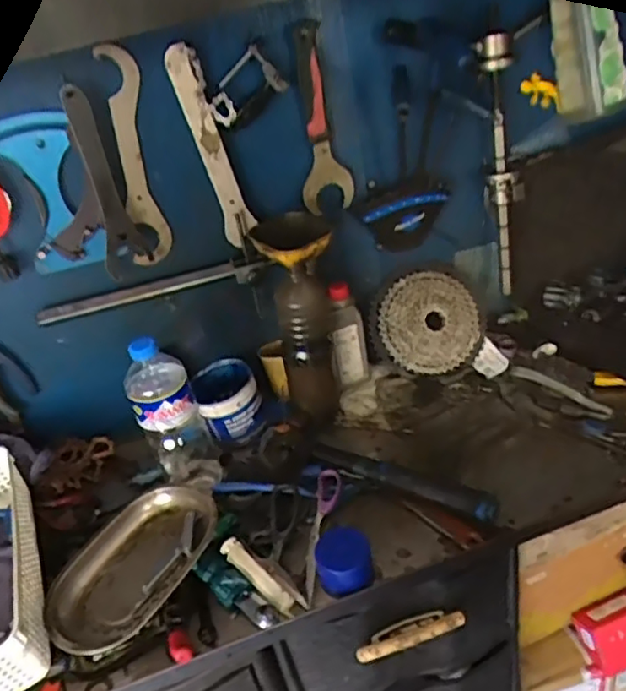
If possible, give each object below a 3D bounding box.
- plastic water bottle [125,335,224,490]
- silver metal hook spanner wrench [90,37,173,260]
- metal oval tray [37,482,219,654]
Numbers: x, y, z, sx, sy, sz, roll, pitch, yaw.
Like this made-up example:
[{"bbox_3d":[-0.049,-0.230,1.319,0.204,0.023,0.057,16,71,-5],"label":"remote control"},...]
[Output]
[{"bbox_3d":[-0.184,0.098,0.811,0.083,0.257,0.091,-20,34,-13],"label":"plastic water bottle"},{"bbox_3d":[-0.228,-0.237,0.791,0.052,0.272,0.015,-14,32,-18],"label":"silver metal hook spanner wrench"},{"bbox_3d":[-0.215,0.260,0.733,0.155,0.037,0.223,16,42,36],"label":"metal oval tray"}]

